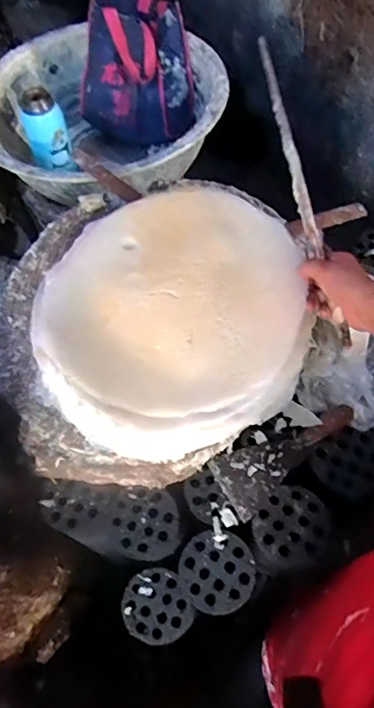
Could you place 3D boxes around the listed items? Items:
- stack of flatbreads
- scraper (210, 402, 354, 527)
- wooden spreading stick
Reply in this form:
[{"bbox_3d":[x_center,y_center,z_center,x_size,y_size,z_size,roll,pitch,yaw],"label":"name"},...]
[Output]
[{"bbox_3d":[-0.019,-0.053,0.648,0.372,0.078,0.345,-26,62,-10],"label":"stack of flatbreads"},{"bbox_3d":[0.136,0.132,0.679,0.207,0.033,0.095,-30,62,-12],"label":"scraper"},{"bbox_3d":[0.138,-0.207,0.605,0.013,0.032,0.406,-12,82,-2],"label":"wooden spreading stick"}]

